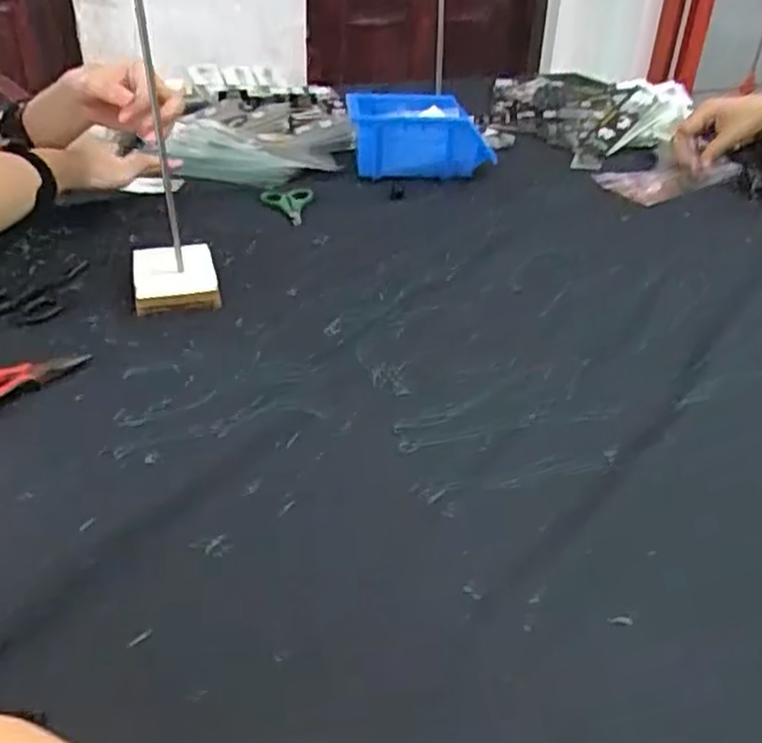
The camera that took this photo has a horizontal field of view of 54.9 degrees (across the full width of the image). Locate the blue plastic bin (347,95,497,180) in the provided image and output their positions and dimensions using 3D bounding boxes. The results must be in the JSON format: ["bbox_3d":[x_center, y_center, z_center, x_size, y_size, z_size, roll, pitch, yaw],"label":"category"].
[{"bbox_3d":[0.045,-0.305,0.940,0.173,0.075,0.126,-4,34,-9],"label":"blue plastic bin"}]

